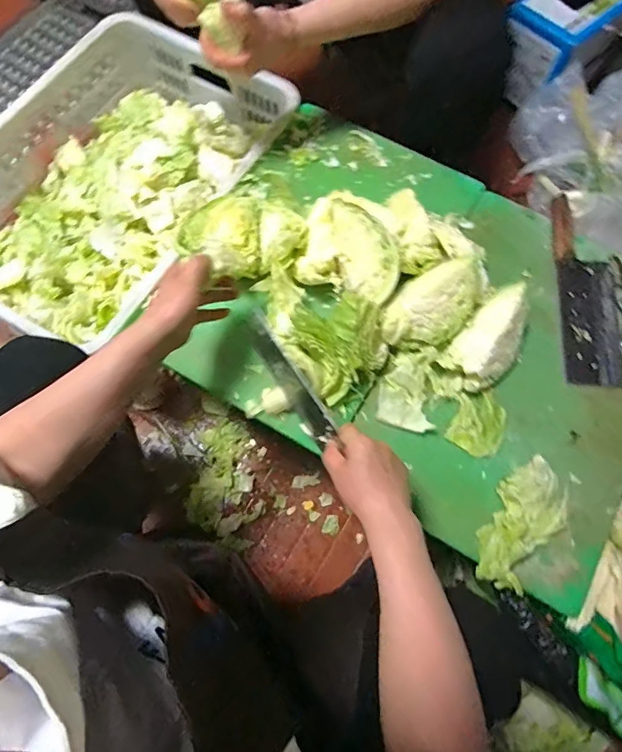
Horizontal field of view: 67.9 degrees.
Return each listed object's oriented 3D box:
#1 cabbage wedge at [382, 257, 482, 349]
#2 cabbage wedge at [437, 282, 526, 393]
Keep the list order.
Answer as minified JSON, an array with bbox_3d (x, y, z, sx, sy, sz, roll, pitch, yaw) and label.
[{"bbox_3d":[0.169,-0.101,0.644,0.145,0.070,0.097,-40,77,-13],"label":"cabbage wedge"},{"bbox_3d":[0.259,-0.052,0.655,0.086,0.071,0.157,42,75,11],"label":"cabbage wedge"}]

